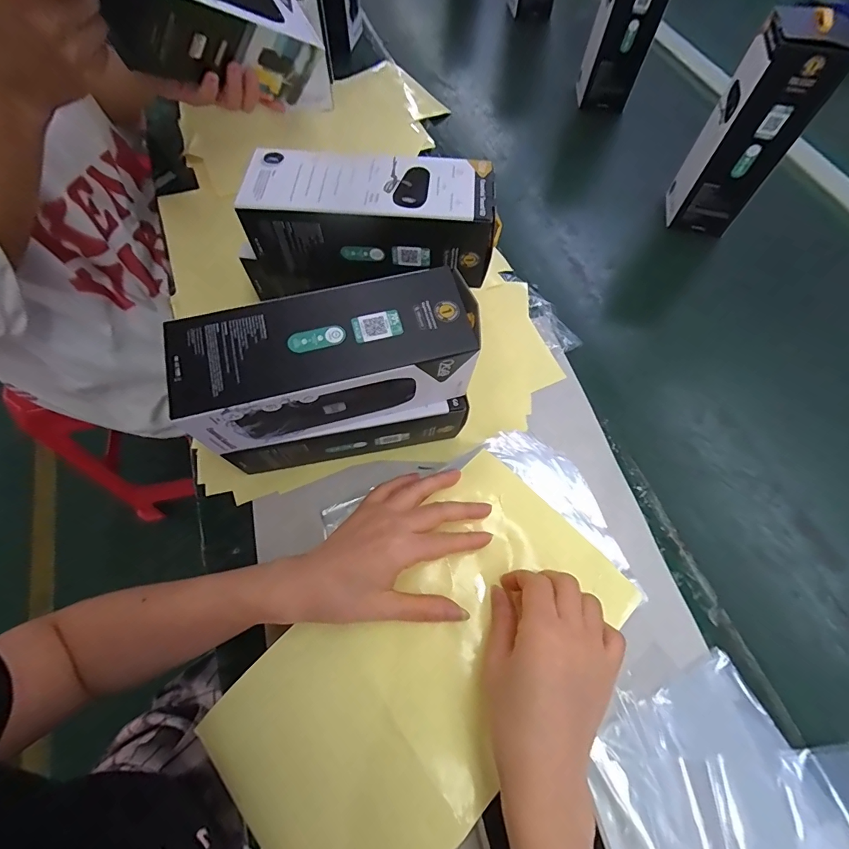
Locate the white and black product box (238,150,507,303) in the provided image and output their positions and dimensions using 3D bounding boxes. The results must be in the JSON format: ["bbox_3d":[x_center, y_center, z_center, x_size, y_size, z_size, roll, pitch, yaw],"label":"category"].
[{"bbox_3d":[-0.048,-0.171,0.369,0.209,0.097,0.083,7,65,3],"label":"white and black product box"}]

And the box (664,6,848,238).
[{"bbox_3d":[0.375,-0.338,0.487,0.081,0.206,0.073,14,64,5],"label":"box"}]

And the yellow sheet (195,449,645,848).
[{"bbox_3d":[-0.003,0.172,0.300,0.164,0.024,0.302,41,78,17],"label":"yellow sheet"}]

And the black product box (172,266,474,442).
[{"bbox_3d":[-0.067,-0.046,0.305,0.200,0.073,0.071,-14,66,-7],"label":"black product box"}]

